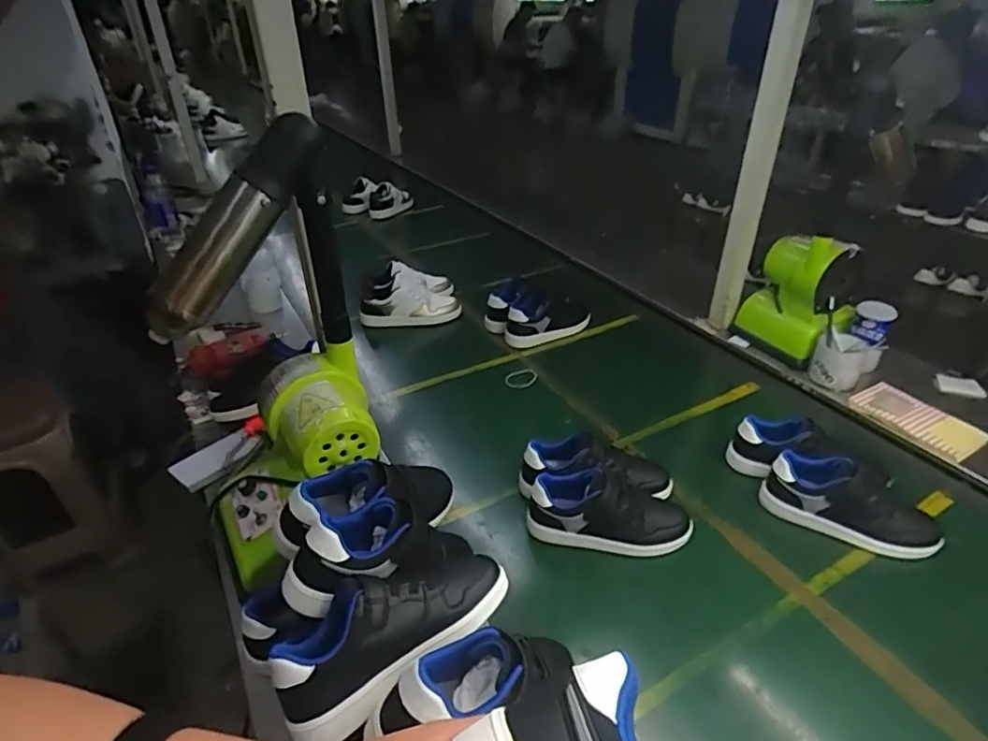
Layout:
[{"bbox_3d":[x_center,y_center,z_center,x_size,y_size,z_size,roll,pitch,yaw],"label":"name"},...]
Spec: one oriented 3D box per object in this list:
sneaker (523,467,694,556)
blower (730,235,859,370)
[{"bbox_3d":[0.160,0.193,0.810,0.219,0.099,0.091,-1,33,-1],"label":"sneaker"},{"bbox_3d":[0.604,-0.146,1.156,0.100,0.264,0.184,-18,37,-24],"label":"blower"}]

